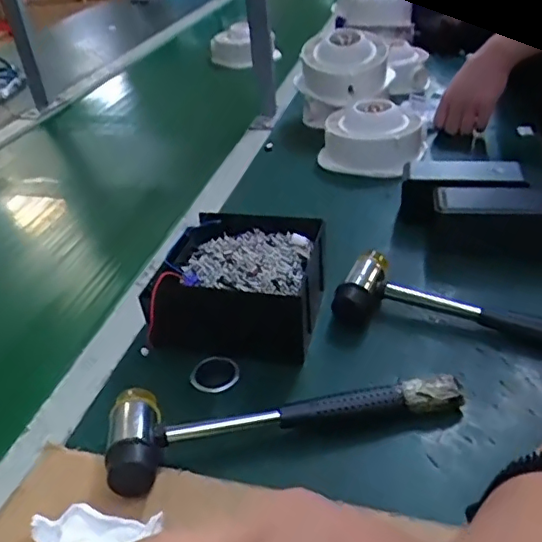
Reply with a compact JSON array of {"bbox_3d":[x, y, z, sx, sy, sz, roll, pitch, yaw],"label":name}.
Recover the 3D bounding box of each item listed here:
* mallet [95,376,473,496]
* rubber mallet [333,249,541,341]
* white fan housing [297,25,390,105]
[{"bbox_3d":[0.011,0.097,0.410,0.248,0.033,0.078,-11,35,-9],"label":"mallet"},{"bbox_3d":[0.184,0.041,0.480,0.257,0.036,0.081,14,39,24],"label":"rubber mallet"},{"bbox_3d":[0.112,-0.323,0.881,0.139,0.081,0.114,1,35,7],"label":"white fan housing"}]

